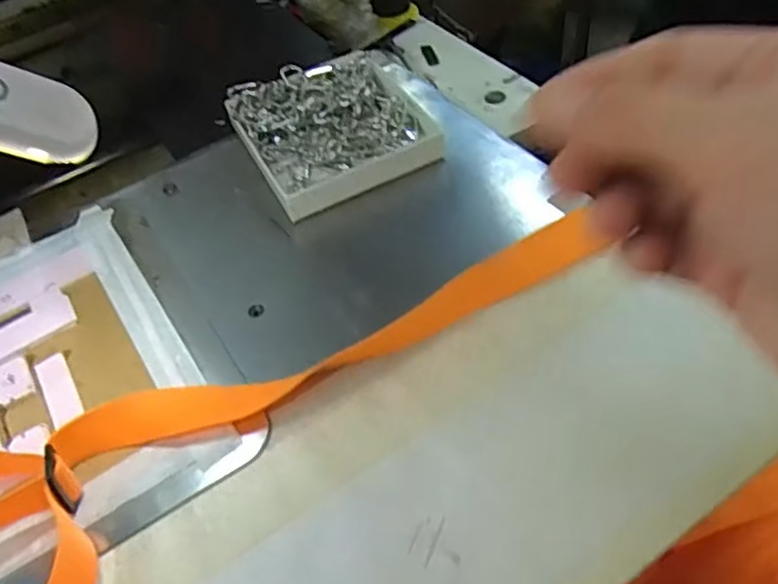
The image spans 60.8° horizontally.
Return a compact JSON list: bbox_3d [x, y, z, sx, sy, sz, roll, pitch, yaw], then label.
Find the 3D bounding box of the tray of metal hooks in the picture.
[{"bbox_3d":[-0.042,-0.121,0.496,0.124,0.030,0.147,-25,50,-11],"label":"tray of metal hooks"}]

